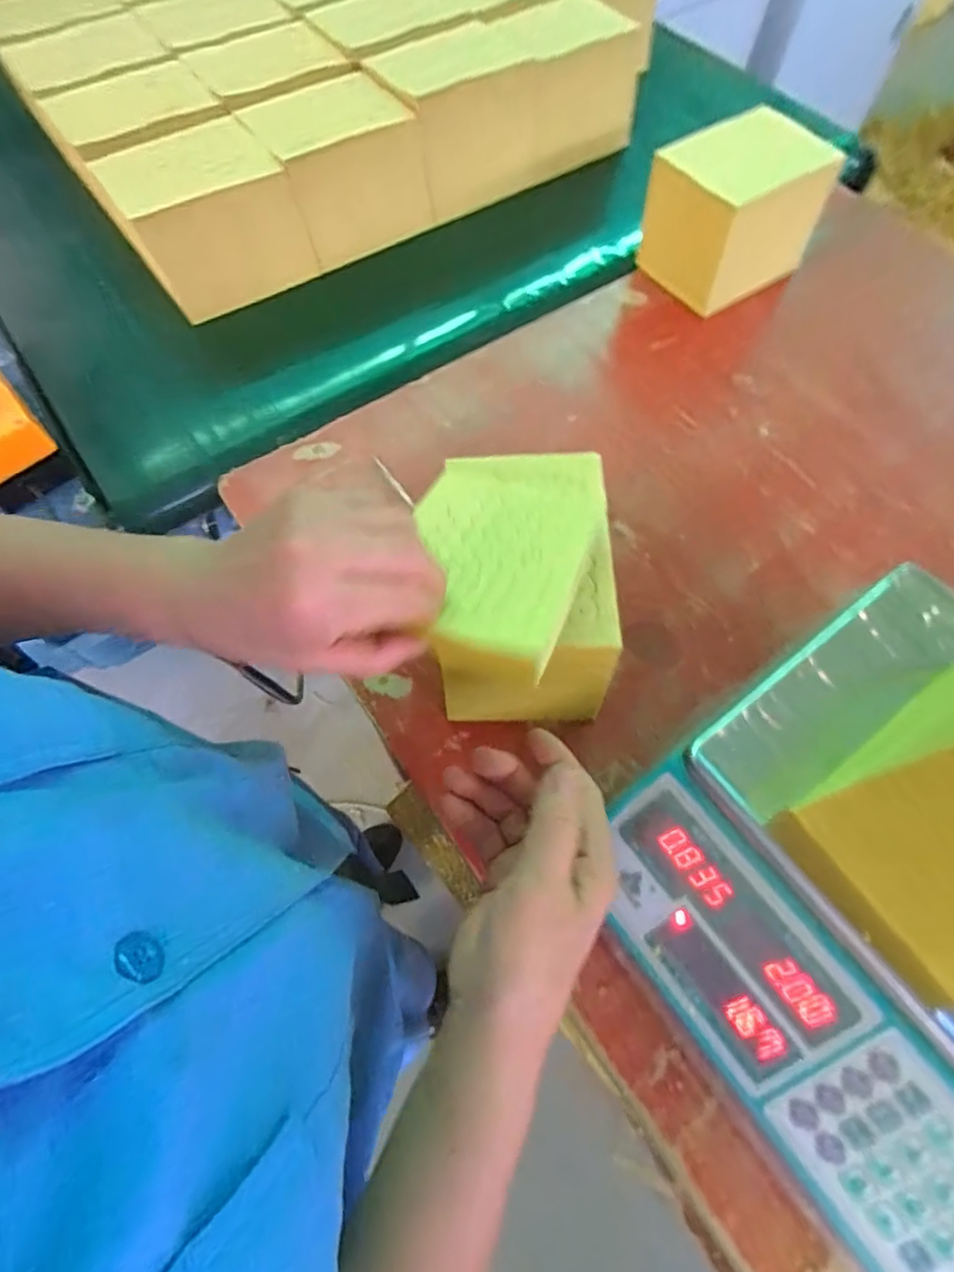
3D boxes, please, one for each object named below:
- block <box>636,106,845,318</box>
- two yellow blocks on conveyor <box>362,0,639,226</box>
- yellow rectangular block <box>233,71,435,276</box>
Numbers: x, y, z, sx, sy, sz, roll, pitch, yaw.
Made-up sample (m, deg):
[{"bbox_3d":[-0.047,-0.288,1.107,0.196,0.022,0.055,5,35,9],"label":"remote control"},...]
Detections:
[{"bbox_3d":[0.284,-0.467,0.637,0.156,0.133,0.125,-30,70,-13],"label":"block"},{"bbox_3d":[0.037,-0.676,0.720,0.351,0.132,0.141,-34,70,-14],"label":"two yellow blocks on conveyor"},{"bbox_3d":[-0.157,-0.532,0.657,0.167,0.119,0.130,-32,70,-14],"label":"yellow rectangular block"}]

